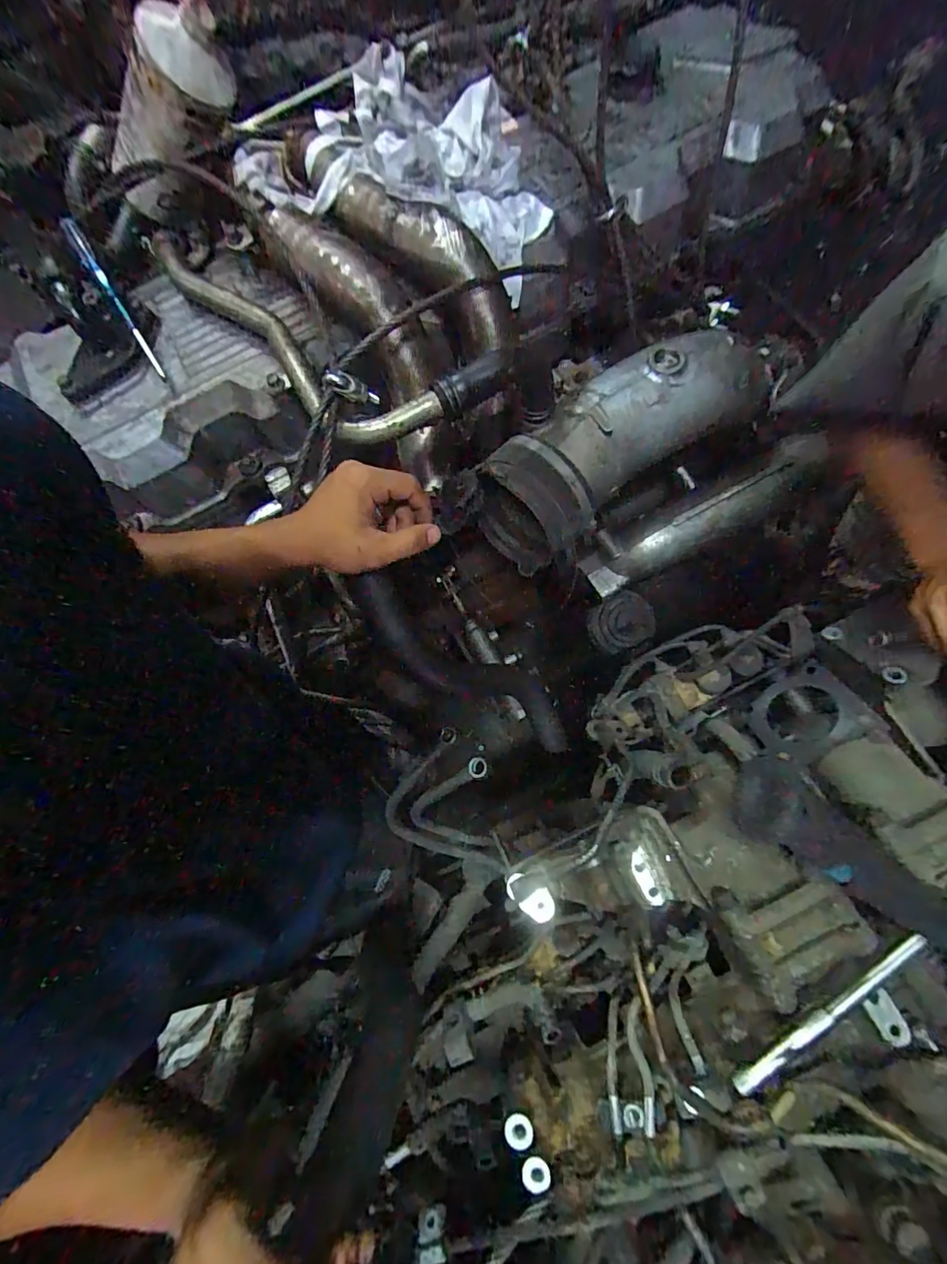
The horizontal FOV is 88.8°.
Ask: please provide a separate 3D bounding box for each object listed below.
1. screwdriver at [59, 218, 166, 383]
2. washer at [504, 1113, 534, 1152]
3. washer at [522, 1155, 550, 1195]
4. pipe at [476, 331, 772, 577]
[{"bbox_3d":[-0.384,-0.355,0.519,0.015,0.014,0.188,-32,95,-13],"label":"screwdriver"},{"bbox_3d":[0.037,0.412,0.398,0.024,0.005,0.021,-1,33,19],"label":"washer"},{"bbox_3d":[0.051,0.439,0.391,0.023,0.008,0.020,-6,45,13],"label":"washer"},{"bbox_3d":[0.167,-0.226,0.559,0.366,0.116,0.137,-34,70,1],"label":"pipe"}]

